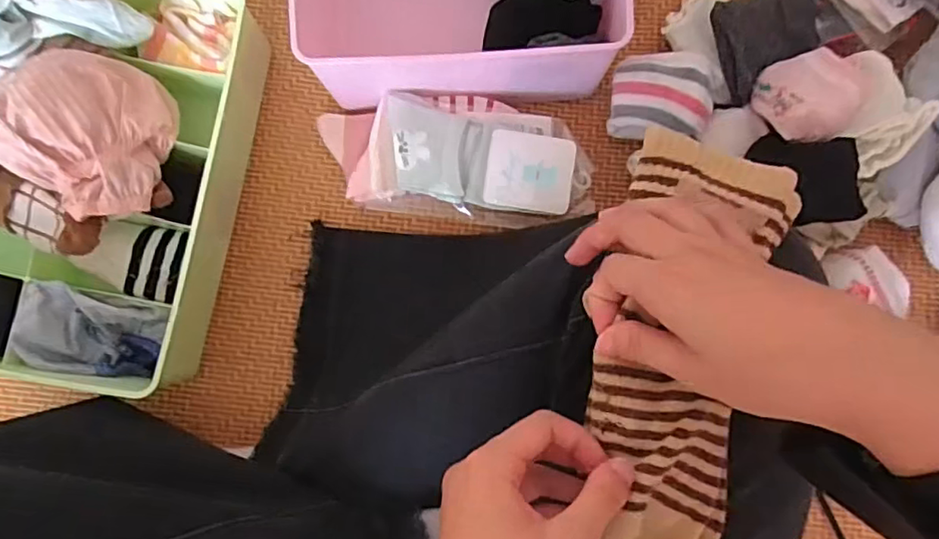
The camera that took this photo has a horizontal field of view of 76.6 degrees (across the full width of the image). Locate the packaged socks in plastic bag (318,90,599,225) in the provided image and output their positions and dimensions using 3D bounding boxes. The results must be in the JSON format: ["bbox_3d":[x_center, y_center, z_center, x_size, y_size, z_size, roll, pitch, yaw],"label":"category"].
[{"bbox_3d":[-0.014,-0.090,0.479,0.226,0.041,0.101,7,82,2],"label":"packaged socks in plastic bag"}]

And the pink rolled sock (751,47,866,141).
[{"bbox_3d":[0.254,-0.130,0.445,0.072,0.048,0.075,-13,82,-1],"label":"pink rolled sock"}]

